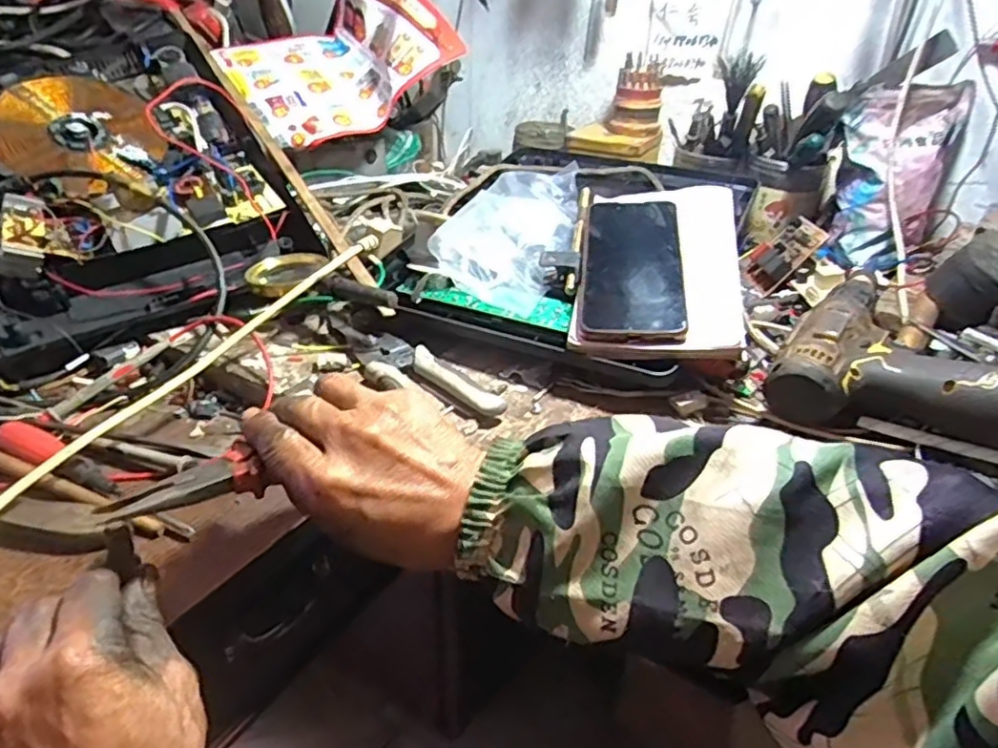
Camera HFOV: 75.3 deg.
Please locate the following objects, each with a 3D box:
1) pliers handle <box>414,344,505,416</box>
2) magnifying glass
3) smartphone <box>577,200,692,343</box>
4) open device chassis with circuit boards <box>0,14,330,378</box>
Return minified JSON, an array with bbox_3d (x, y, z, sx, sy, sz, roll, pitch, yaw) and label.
[{"bbox_3d":[-0.034,0.008,0.475,0.017,0.018,0.099,-26,44,-35],"label":"pliers handle"},{"bbox_3d":[-0.140,-0.080,0.536,0.140,0.021,0.057,11,36,13],"label":"magnifying glass"},{"bbox_3d":[0.108,-0.094,0.521,0.078,0.010,0.192,2,50,11],"label":"smartphone"},{"bbox_3d":[-0.371,-0.198,0.603,0.280,0.093,0.392,-24,67,-25],"label":"open device chassis with circuit boards"}]

